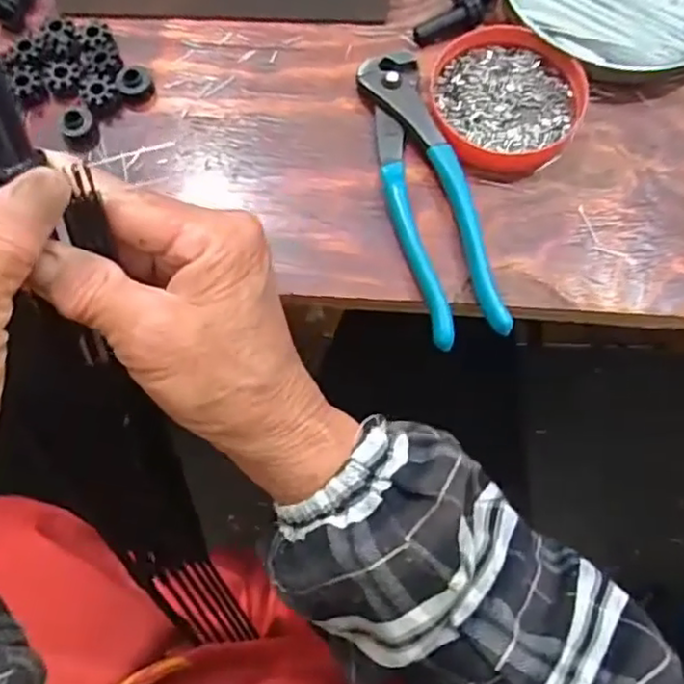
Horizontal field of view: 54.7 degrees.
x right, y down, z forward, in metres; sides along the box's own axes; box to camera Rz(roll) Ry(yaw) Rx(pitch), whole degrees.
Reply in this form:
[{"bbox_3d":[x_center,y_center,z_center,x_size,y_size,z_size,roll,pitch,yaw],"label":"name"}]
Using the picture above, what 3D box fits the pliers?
[{"bbox_3d":[0.042,-0.077,0.332,0.037,0.019,0.162,-13,71,-4],"label":"pliers"}]

